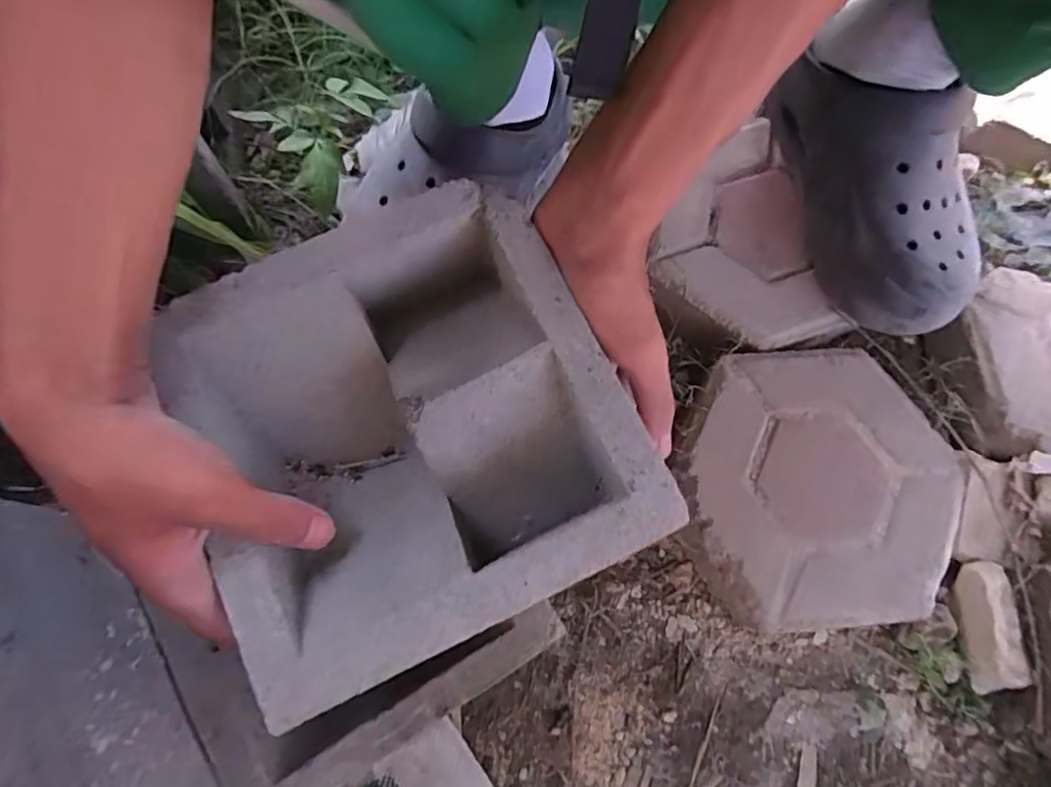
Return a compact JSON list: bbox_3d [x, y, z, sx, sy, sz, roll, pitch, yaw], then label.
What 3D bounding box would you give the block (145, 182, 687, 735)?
[{"bbox_3d":[-0.056,0.019,0.299,0.190,0.069,0.197,-24,74,-6],"label":"block"}]

